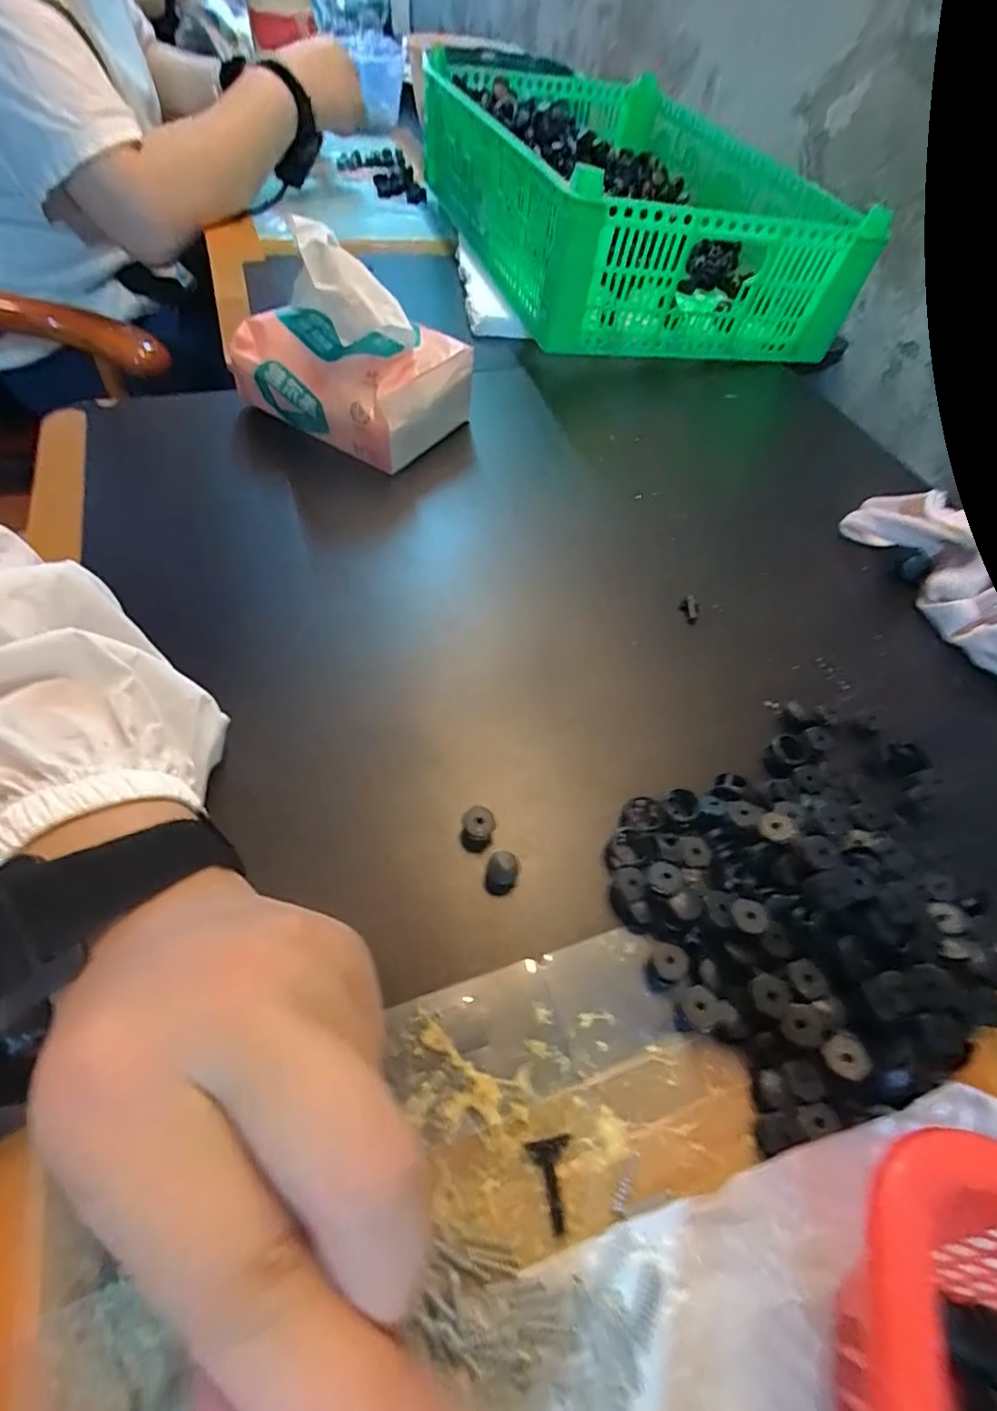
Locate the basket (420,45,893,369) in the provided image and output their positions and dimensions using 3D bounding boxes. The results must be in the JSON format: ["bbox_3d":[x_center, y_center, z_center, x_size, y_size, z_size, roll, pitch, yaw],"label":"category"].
[{"bbox_3d":[0.117,-0.530,0.584,0.296,0.106,0.460,-10,57,-13],"label":"basket"}]

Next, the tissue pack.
[{"bbox_3d":[-0.112,-0.241,0.380,0.164,0.101,0.092,27,55,14],"label":"tissue pack"}]

